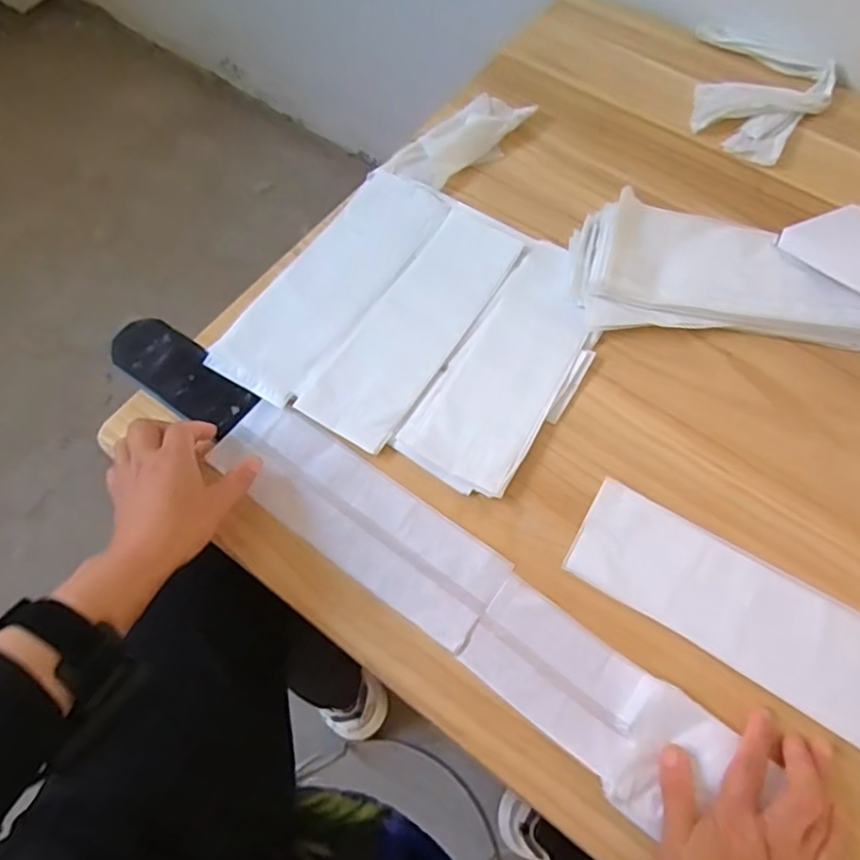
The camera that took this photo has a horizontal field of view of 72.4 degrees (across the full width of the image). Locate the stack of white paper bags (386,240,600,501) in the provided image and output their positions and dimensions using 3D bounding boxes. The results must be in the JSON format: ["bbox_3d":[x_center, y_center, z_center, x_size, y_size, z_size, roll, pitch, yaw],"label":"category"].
[{"bbox_3d":[0.075,-0.057,0.502,0.101,0.010,0.242,30,69,15],"label":"stack of white paper bags"}]

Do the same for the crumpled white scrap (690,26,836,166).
[{"bbox_3d":[0.344,-0.371,0.638,0.156,0.026,0.174,31,69,15],"label":"crumpled white scrap"}]

